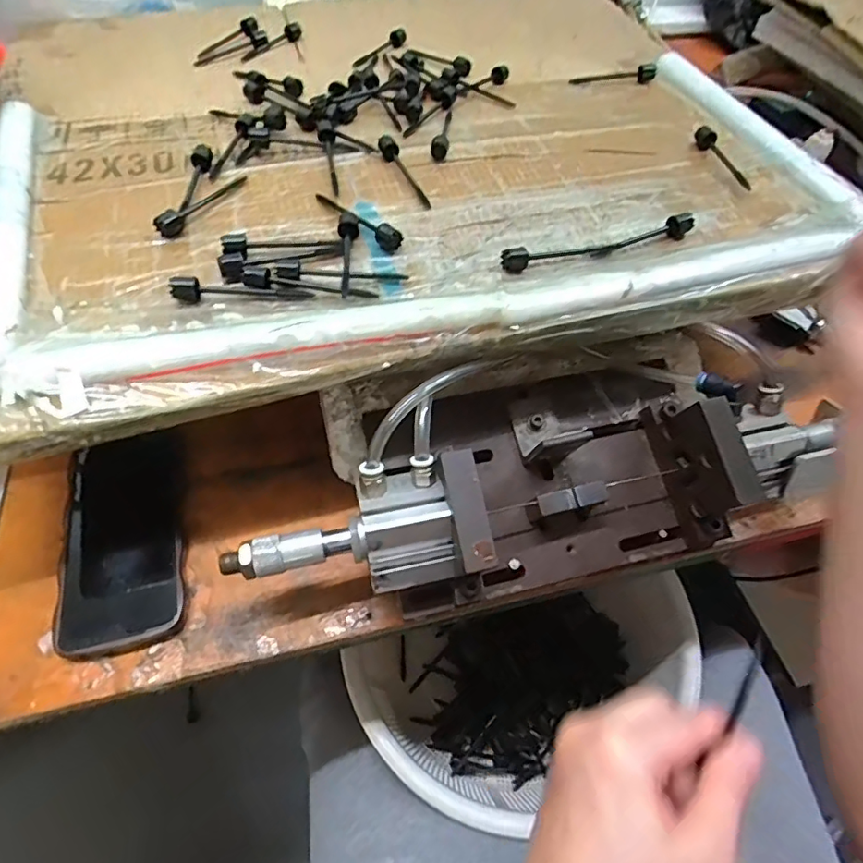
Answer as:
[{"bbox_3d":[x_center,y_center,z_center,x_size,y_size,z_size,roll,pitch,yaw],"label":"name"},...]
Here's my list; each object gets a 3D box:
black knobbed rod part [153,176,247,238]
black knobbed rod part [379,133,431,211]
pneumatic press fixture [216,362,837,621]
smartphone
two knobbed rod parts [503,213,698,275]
[{"bbox_3d":[-0.170,-0.173,0.395,0.014,0.014,0.087,22,56,12],"label":"black knobbed rod part"},{"bbox_3d":[-0.021,-0.210,0.427,0.013,0.016,0.089,-21,58,-17],"label":"black knobbed rod part"},{"bbox_3d":[0.057,0.030,0.374,0.365,0.106,0.138,-11,56,-10],"label":"pneumatic press fixture"},{"bbox_3d":[-0.222,0.075,0.389,0.077,0.017,0.161,-12,55,-10],"label":"smartphone"},{"bbox_3d":[0.123,-0.140,0.388,0.153,0.016,0.020,-16,57,-14],"label":"two knobbed rod parts"}]

